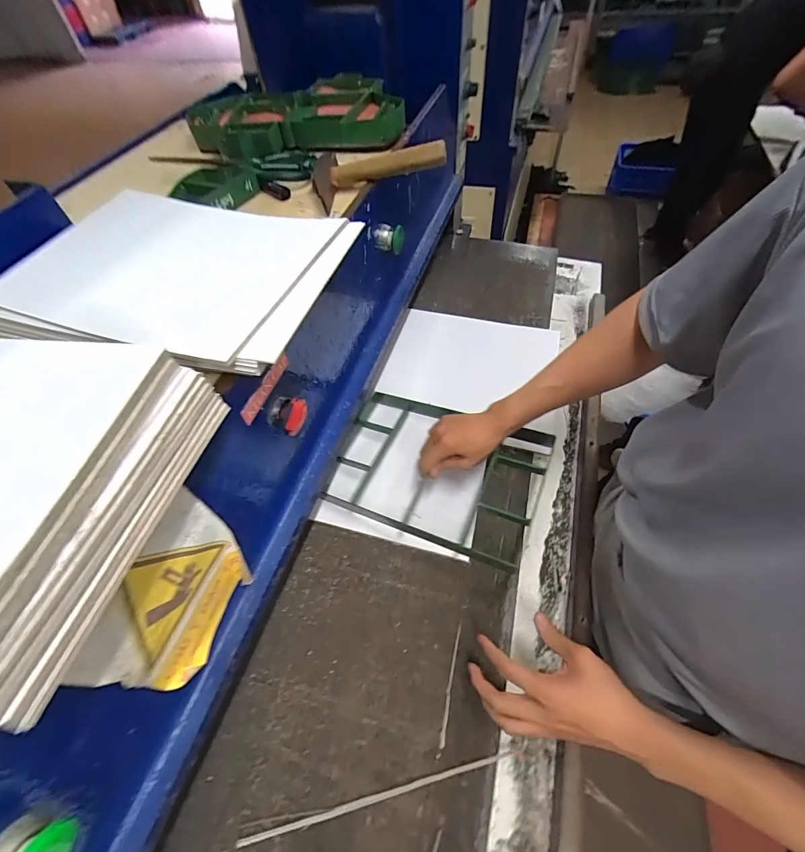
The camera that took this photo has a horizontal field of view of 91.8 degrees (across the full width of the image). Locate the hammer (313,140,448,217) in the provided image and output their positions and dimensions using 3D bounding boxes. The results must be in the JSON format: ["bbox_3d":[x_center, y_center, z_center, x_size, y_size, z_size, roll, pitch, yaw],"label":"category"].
[{"bbox_3d":[-0.030,-0.318,0.489,0.166,0.045,0.081,-12,56,-4],"label":"hammer"}]

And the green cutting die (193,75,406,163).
[{"bbox_3d":[-0.157,-0.461,0.582,0.310,0.043,0.198,-4,55,2],"label":"green cutting die"}]

